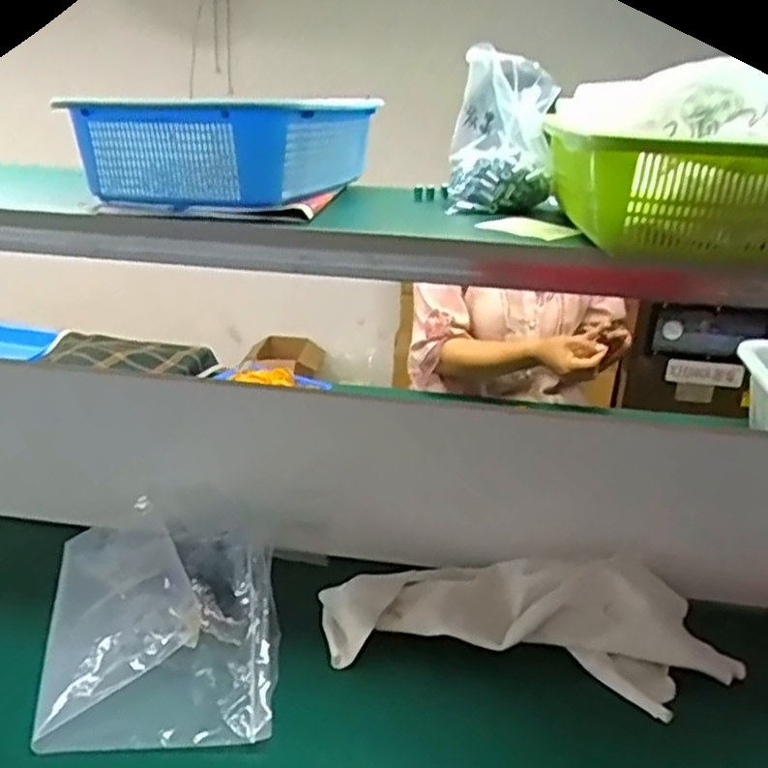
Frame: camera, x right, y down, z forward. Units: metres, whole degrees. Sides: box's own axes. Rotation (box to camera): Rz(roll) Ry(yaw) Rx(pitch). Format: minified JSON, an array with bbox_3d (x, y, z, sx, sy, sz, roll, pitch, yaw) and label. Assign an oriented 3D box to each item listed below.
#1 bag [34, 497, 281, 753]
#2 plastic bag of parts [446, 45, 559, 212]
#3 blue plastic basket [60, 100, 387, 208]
[{"bbox_3d":[-0.236,0.232,0.791,0.230,0.066,0.330,-2,23,-11],"label":"bag"},{"bbox_3d":[0.118,-0.251,0.738,0.096,0.144,0.086,5,22,6],"label":"plastic bag of parts"},{"bbox_3d":[-0.142,-0.233,0.727,0.195,0.085,0.234,9,23,15],"label":"blue plastic basket"}]

